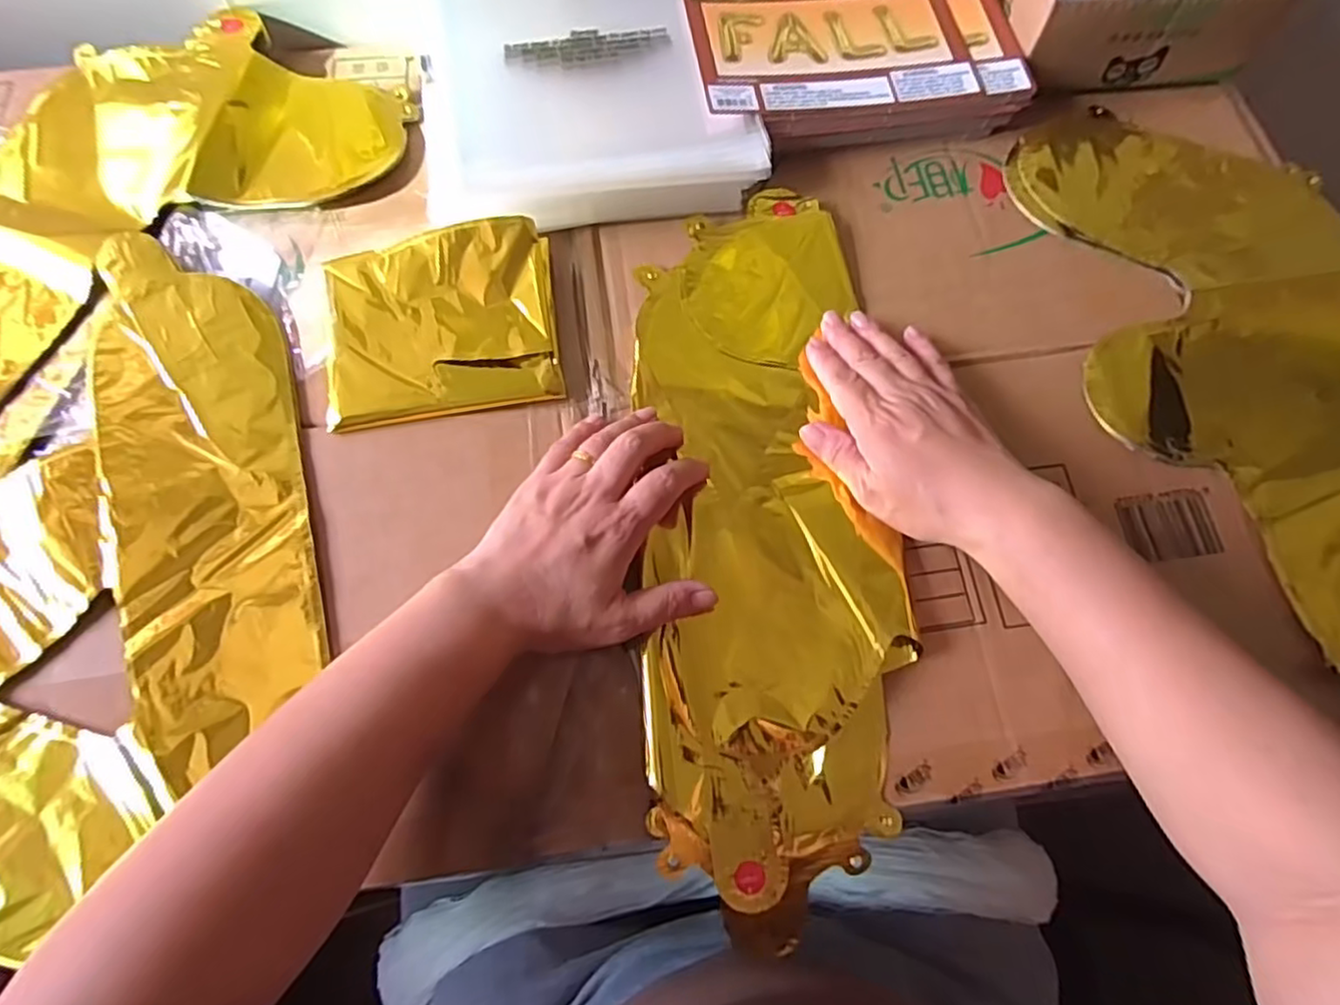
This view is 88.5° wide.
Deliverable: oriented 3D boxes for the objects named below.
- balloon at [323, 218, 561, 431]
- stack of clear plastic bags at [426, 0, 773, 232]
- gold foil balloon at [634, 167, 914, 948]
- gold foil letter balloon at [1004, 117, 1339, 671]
[{"bbox_3d":[-0.140,-0.112,0.422,0.136,0.016,0.123,-9,74,-4],"label":"balloon"},{"bbox_3d":[-0.064,-0.292,0.473,0.215,0.033,0.227,-11,74,-5],"label":"stack of clear plastic bags"},{"bbox_3d":[0.055,0.008,0.404,0.142,0.018,0.429,-1,71,0],"label":"gold foil balloon"},{"bbox_3d":[0.367,-0.075,0.423,0.203,0.016,0.424,-12,74,-5],"label":"gold foil letter balloon"}]

